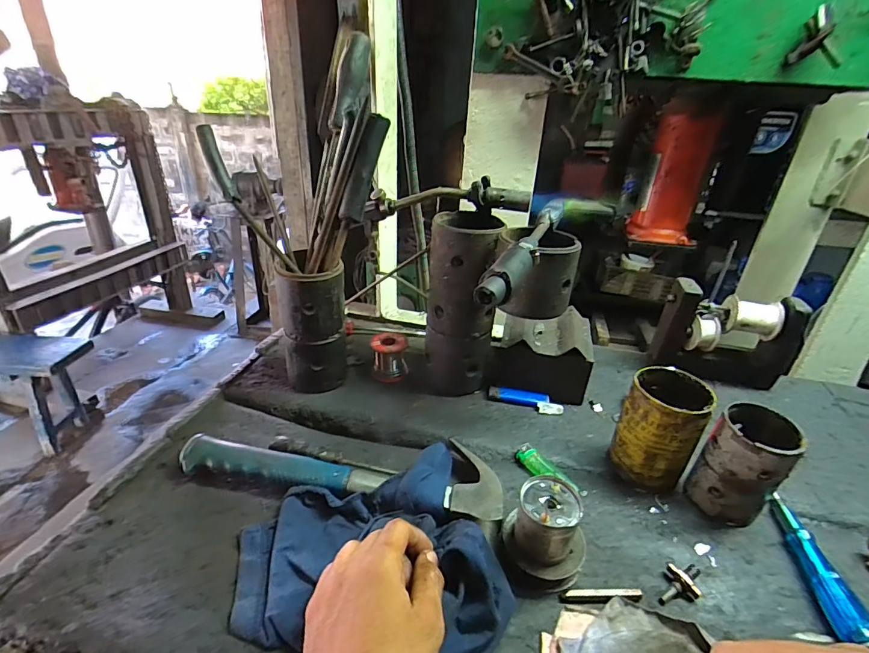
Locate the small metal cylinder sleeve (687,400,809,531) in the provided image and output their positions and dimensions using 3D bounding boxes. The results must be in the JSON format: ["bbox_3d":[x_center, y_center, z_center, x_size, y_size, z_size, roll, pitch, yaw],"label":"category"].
[{"bbox_3d":[0.302,0.137,0.426,0.065,0.105,0.063,26,36,36],"label":"small metal cylinder sleeve"}]

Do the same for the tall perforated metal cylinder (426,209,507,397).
[{"bbox_3d":[0.035,-0.027,0.561,0.087,0.229,0.087,4,28,0],"label":"tall perforated metal cylinder"}]

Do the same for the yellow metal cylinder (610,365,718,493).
[{"bbox_3d":[0.237,0.110,0.460,0.074,0.111,0.071,22,34,31],"label":"yellow metal cylinder"}]

